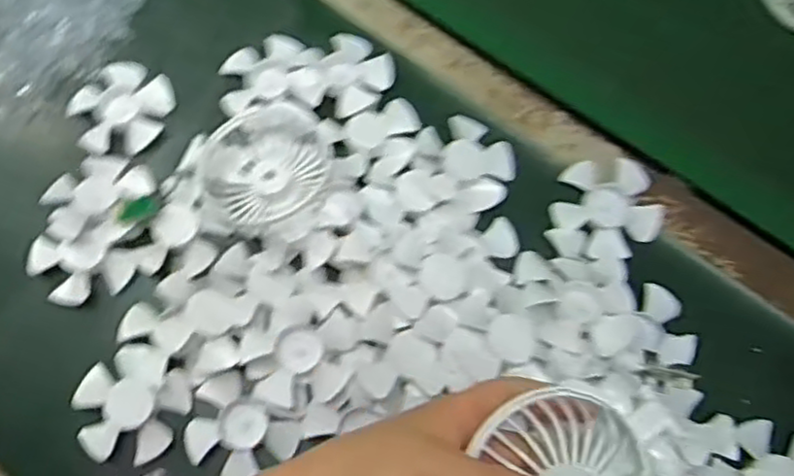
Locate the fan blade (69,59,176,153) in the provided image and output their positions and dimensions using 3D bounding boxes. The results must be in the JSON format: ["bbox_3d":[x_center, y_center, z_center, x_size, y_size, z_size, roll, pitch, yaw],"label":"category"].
[{"bbox_3d":[-0.201,-0.094,0.515,0.069,0.010,0.072,0,71,0],"label":"fan blade"}]

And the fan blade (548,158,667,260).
[{"bbox_3d":[0.144,-0.020,0.481,0.069,0.016,0.069,0,71,0],"label":"fan blade"}]

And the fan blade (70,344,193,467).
[{"bbox_3d":[-0.169,0.105,0.449,0.071,0.015,0.071,-2,74,8],"label":"fan blade"}]

